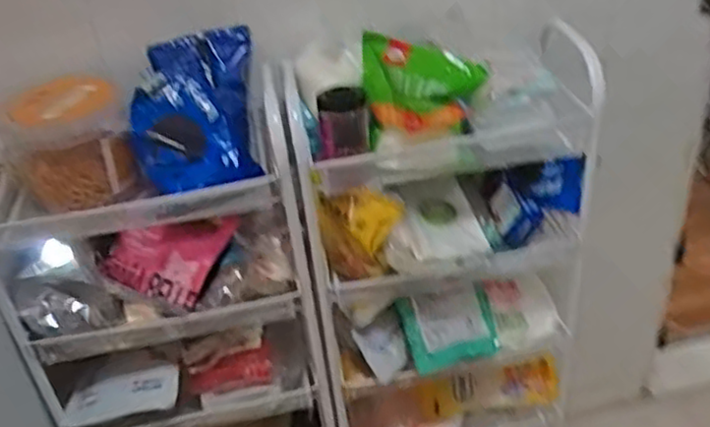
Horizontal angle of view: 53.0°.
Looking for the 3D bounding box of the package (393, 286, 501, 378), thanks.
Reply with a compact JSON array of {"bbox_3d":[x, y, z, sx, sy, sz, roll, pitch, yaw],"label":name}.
[{"bbox_3d":[0.153,0.185,1.155,0.150,0.034,0.120,-11,71,-15],"label":"package"}]

